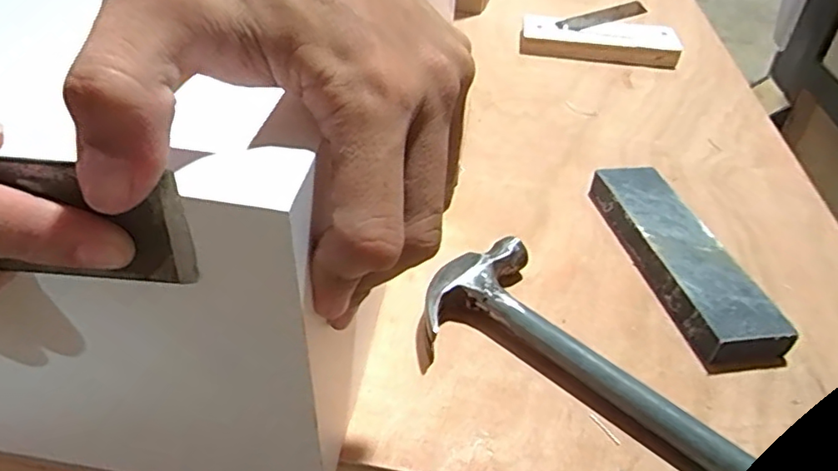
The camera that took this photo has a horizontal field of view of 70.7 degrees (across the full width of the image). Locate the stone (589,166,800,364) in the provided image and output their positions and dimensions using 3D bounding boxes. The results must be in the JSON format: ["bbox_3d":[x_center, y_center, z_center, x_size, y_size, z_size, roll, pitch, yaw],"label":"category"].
[{"bbox_3d":[0.178,0.011,0.410,0.053,0.023,0.183,-4,39,-9],"label":"stone"}]

